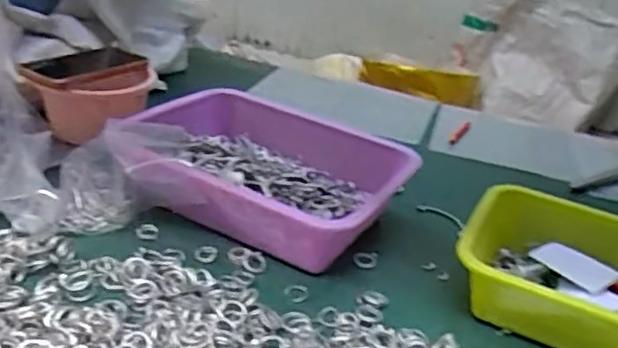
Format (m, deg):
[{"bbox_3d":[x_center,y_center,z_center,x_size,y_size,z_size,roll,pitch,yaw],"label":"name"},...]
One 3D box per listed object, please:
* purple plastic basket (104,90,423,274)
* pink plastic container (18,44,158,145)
[{"bbox_3d":[-0.053,0.008,0.679,0.291,0.093,0.218,18,28,22],"label":"purple plastic basket"},{"bbox_3d":[-0.278,-0.097,0.792,0.148,0.097,0.114,-6,29,-25],"label":"pink plastic container"}]

